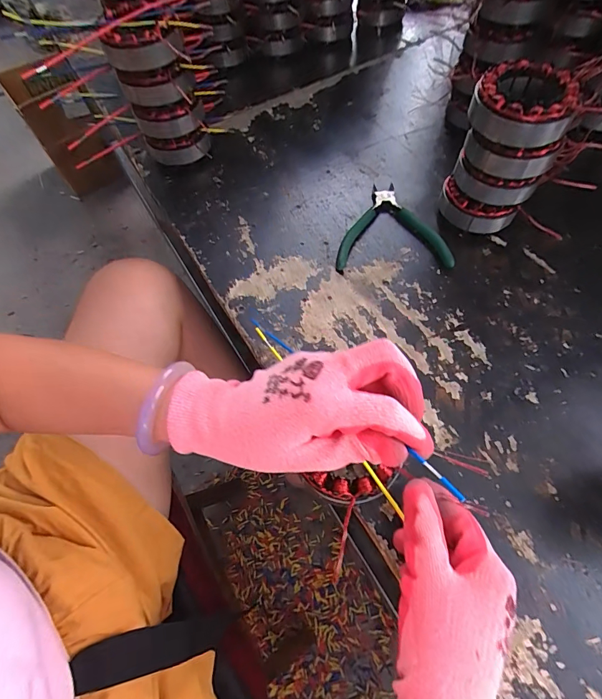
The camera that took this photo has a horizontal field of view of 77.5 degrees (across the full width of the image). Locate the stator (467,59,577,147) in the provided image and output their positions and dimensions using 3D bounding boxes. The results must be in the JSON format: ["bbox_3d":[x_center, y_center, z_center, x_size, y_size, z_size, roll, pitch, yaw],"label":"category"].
[{"bbox_3d":[0.202,-0.228,0.347,0.083,0.034,0.083,12,63,11],"label":"stator"}]

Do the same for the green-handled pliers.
[{"bbox_3d":[0.110,-0.152,0.459,0.132,0.012,0.130,0,61,4],"label":"green-handled pliers"}]

